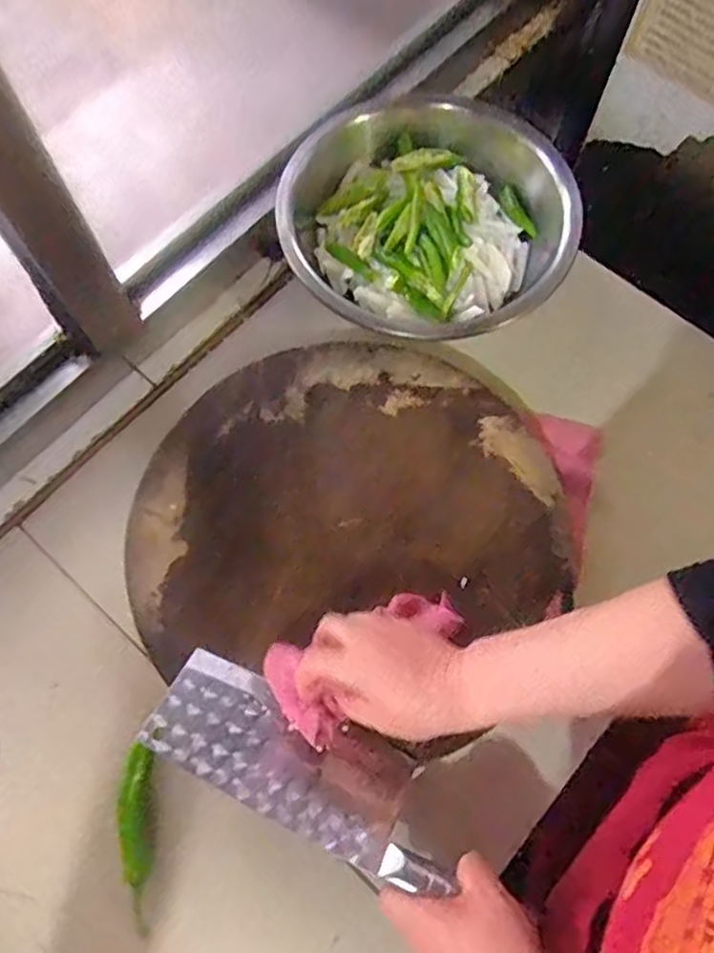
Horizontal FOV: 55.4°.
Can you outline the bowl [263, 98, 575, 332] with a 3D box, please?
[{"bbox_3d":[0.070,-0.248,0.683,0.285,0.077,0.250,6,70,3],"label":"bowl"}]

